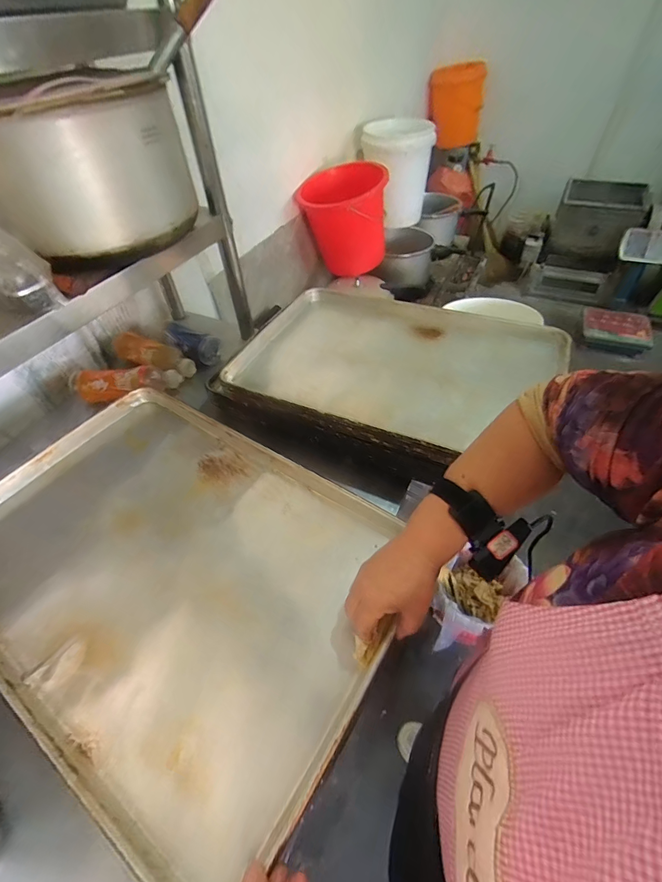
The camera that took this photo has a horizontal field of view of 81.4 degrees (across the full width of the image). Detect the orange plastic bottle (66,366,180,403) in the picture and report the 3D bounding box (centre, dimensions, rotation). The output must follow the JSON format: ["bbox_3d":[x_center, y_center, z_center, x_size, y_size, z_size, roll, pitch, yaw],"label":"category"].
[{"bbox_3d":[-0.447,-0.131,0.840,0.221,0.062,0.068,-8,49,-2],"label":"orange plastic bottle"}]

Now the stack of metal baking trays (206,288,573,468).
[{"bbox_3d":[0.112,-0.159,0.784,0.624,0.051,0.423,19,53,20],"label":"stack of metal baking trays"}]

